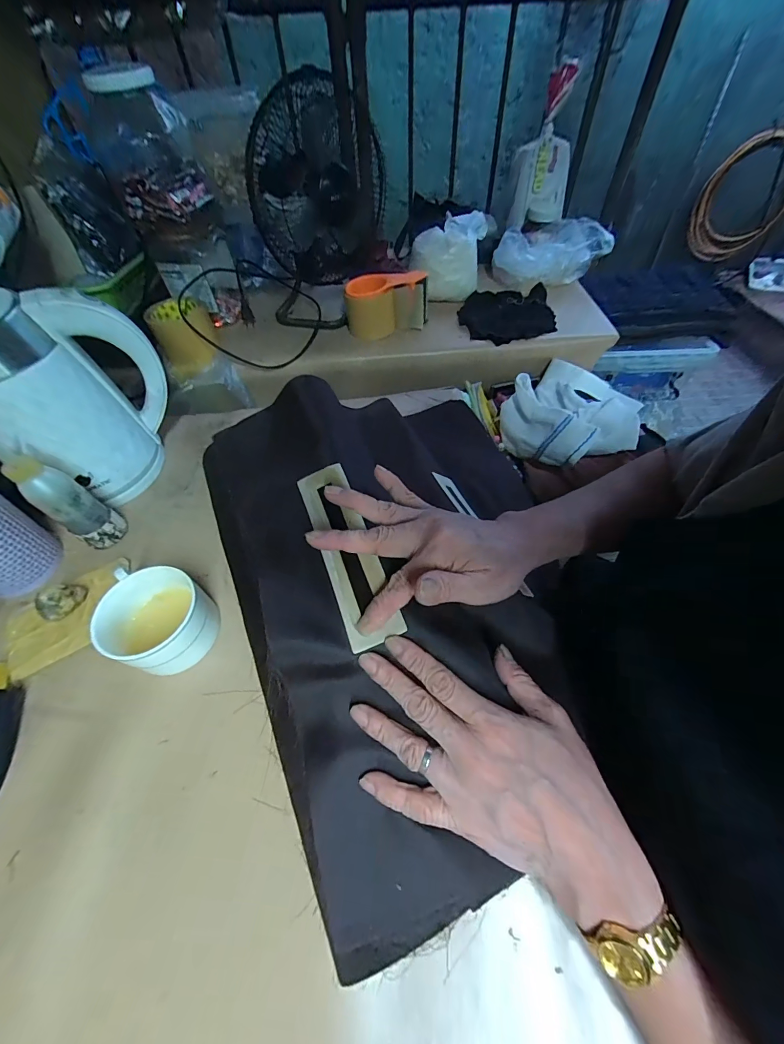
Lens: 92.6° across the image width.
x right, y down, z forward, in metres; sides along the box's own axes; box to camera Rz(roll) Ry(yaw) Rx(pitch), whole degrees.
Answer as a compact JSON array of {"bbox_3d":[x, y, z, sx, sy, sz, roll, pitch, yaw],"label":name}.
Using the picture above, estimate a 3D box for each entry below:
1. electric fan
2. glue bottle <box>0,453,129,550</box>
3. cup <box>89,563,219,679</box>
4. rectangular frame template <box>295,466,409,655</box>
[{"bbox_3d":[-0.134,-0.568,0.676,0.203,0.306,0.242,-9,55,-3],"label":"electric fan"},{"bbox_3d":[-0.352,-0.026,0.405,0.058,0.118,0.046,29,59,22],"label":"glue bottle"},{"bbox_3d":[-0.217,0.094,0.353,0.086,0.064,0.082,-1,53,1],"label":"cup"},{"bbox_3d":[-0.037,0.020,0.301,0.041,0.007,0.159,-25,63,1],"label":"rectangular frame template"}]

